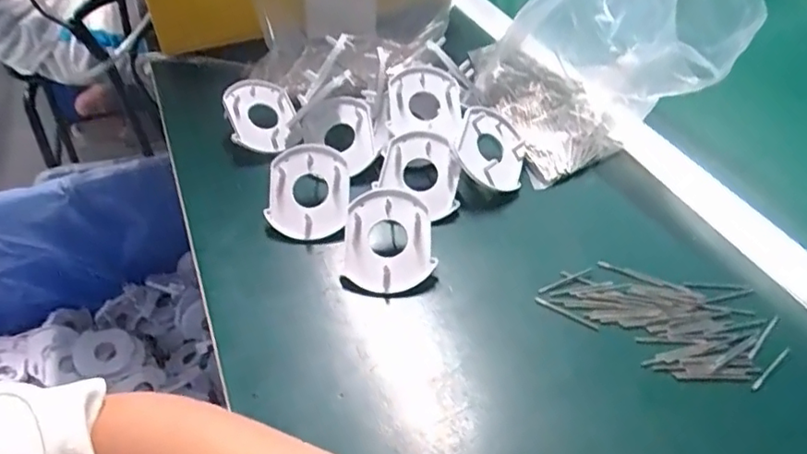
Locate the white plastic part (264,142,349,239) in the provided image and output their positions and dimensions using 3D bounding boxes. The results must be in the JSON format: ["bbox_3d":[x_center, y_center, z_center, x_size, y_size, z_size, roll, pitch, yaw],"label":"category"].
[{"bbox_3d":[-0.070,-0.027,0.429,0.058,0.013,0.072,-2,71,3],"label":"white plastic part"}]

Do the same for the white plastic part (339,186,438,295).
[{"bbox_3d":[-0.013,0.010,0.390,0.062,0.012,0.068,-12,75,2],"label":"white plastic part"}]

